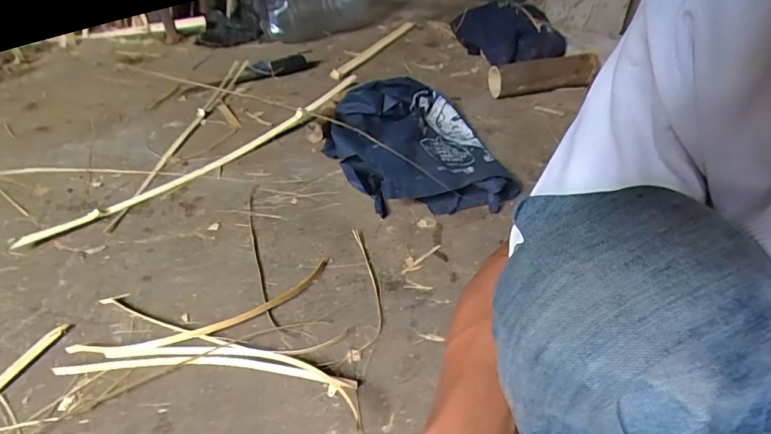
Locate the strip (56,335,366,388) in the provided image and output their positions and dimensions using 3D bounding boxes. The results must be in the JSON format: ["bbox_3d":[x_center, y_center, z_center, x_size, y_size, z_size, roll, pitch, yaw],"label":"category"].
[{"bbox_3d":[-0.248,0.201,0.627,0.407,0.016,0.062,1,42,2],"label":"strip"}]

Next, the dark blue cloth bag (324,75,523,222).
[{"bbox_3d":[0.059,-0.163,0.958,0.357,0.111,0.365,-3,43,-3],"label":"dark blue cloth bag"}]

